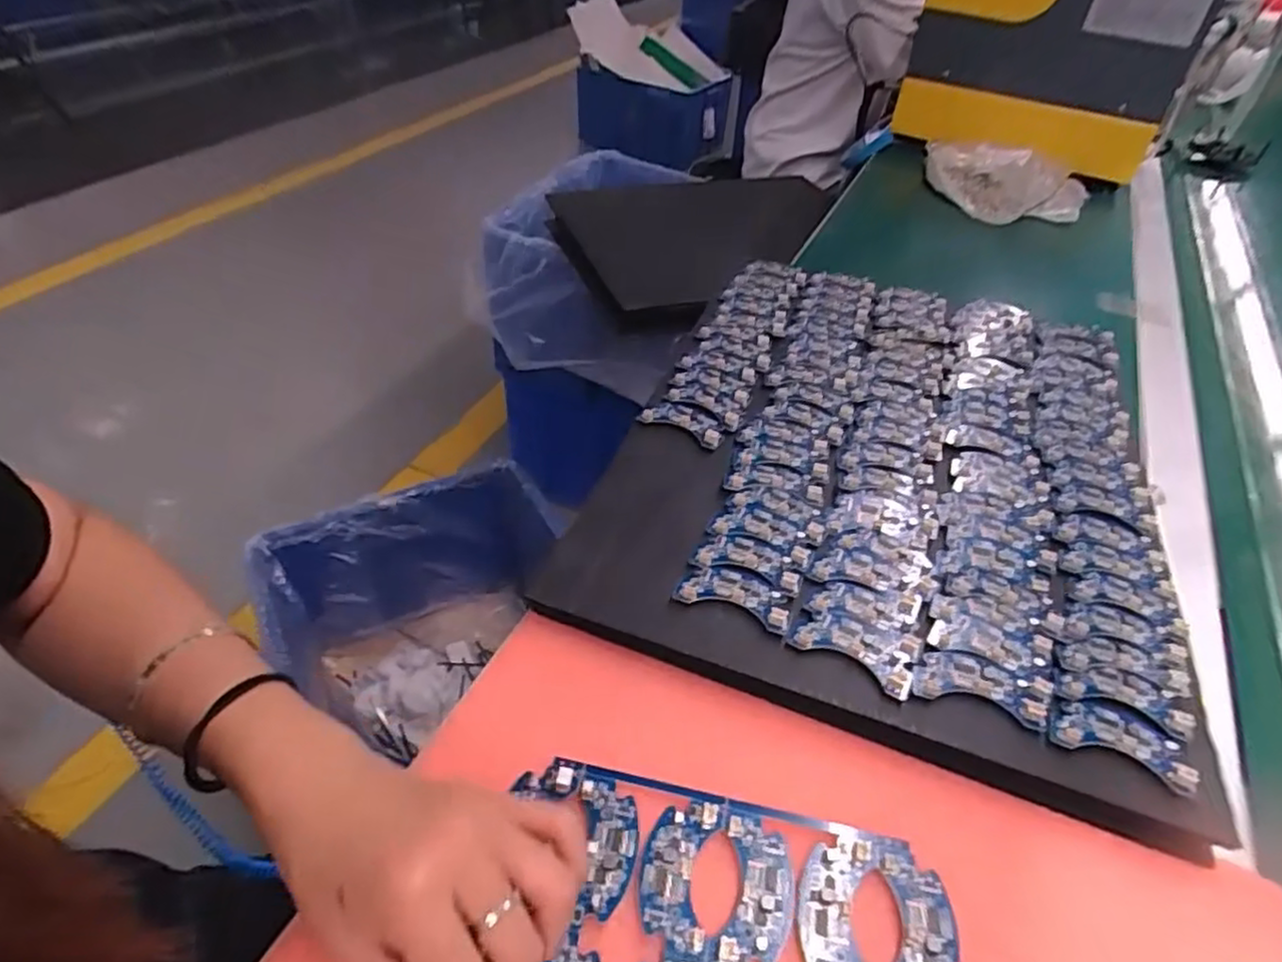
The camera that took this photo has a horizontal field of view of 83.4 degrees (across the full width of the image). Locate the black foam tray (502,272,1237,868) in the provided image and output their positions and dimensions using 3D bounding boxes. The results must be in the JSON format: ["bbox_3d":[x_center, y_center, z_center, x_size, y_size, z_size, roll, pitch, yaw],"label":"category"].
[{"bbox_3d":[0.183,-0.028,0.531,0.357,0.021,0.474,16,44,12],"label":"black foam tray"}]

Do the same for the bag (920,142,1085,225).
[{"bbox_3d":[0.485,-0.385,0.927,0.220,0.058,0.115,-1,43,-6],"label":"bag"}]

